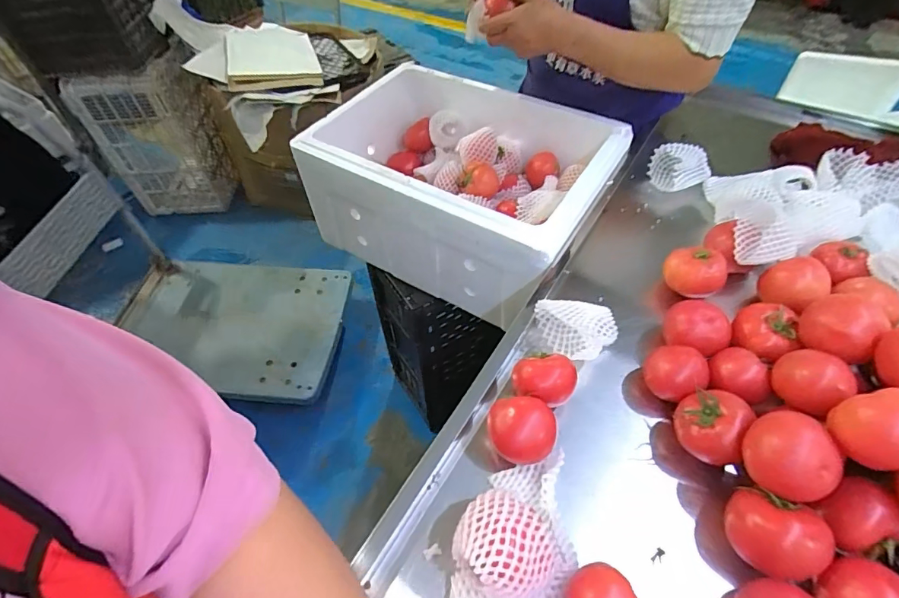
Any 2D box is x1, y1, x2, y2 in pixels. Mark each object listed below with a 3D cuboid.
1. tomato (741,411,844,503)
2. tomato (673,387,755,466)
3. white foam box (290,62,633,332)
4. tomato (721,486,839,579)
[{"bbox_3d":[0.306,0.142,0.415,0.057,0.056,0.068,4,52,5],"label":"tomato"},{"bbox_3d":[0.270,0.129,0.476,0.058,0.053,0.063,-1,52,1],"label":"tomato"},{"bbox_3d":[0.001,-0.221,0.888,0.565,0.229,0.359,26,57,21],"label":"white foam box"},{"bbox_3d":[0.294,0.209,0.409,0.061,0.057,0.068,-3,52,0],"label":"tomato"}]

